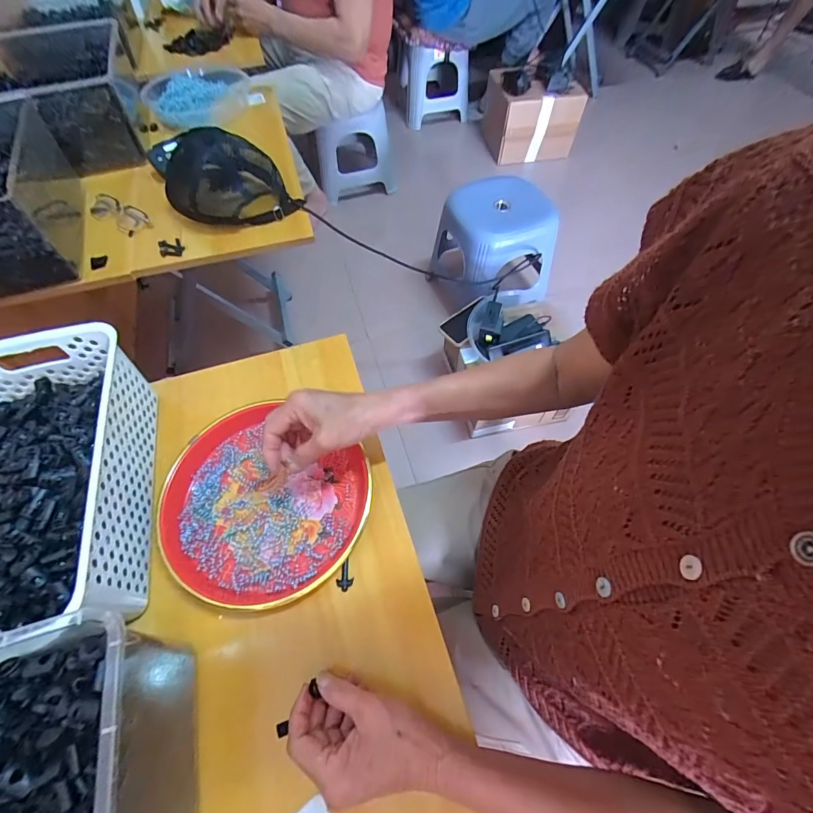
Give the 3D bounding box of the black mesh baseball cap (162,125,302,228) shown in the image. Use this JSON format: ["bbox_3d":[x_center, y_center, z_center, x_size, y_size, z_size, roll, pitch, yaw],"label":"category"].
[{"bbox_3d":[-0.294,-0.374,0.632,0.182,0.111,0.118,-29,65,-16],"label":"black mesh baseball cap"}]

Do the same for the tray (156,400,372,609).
[{"bbox_3d":[-0.156,0.103,0.414,0.209,0.025,0.193,0,60,0],"label":"tray"}]

